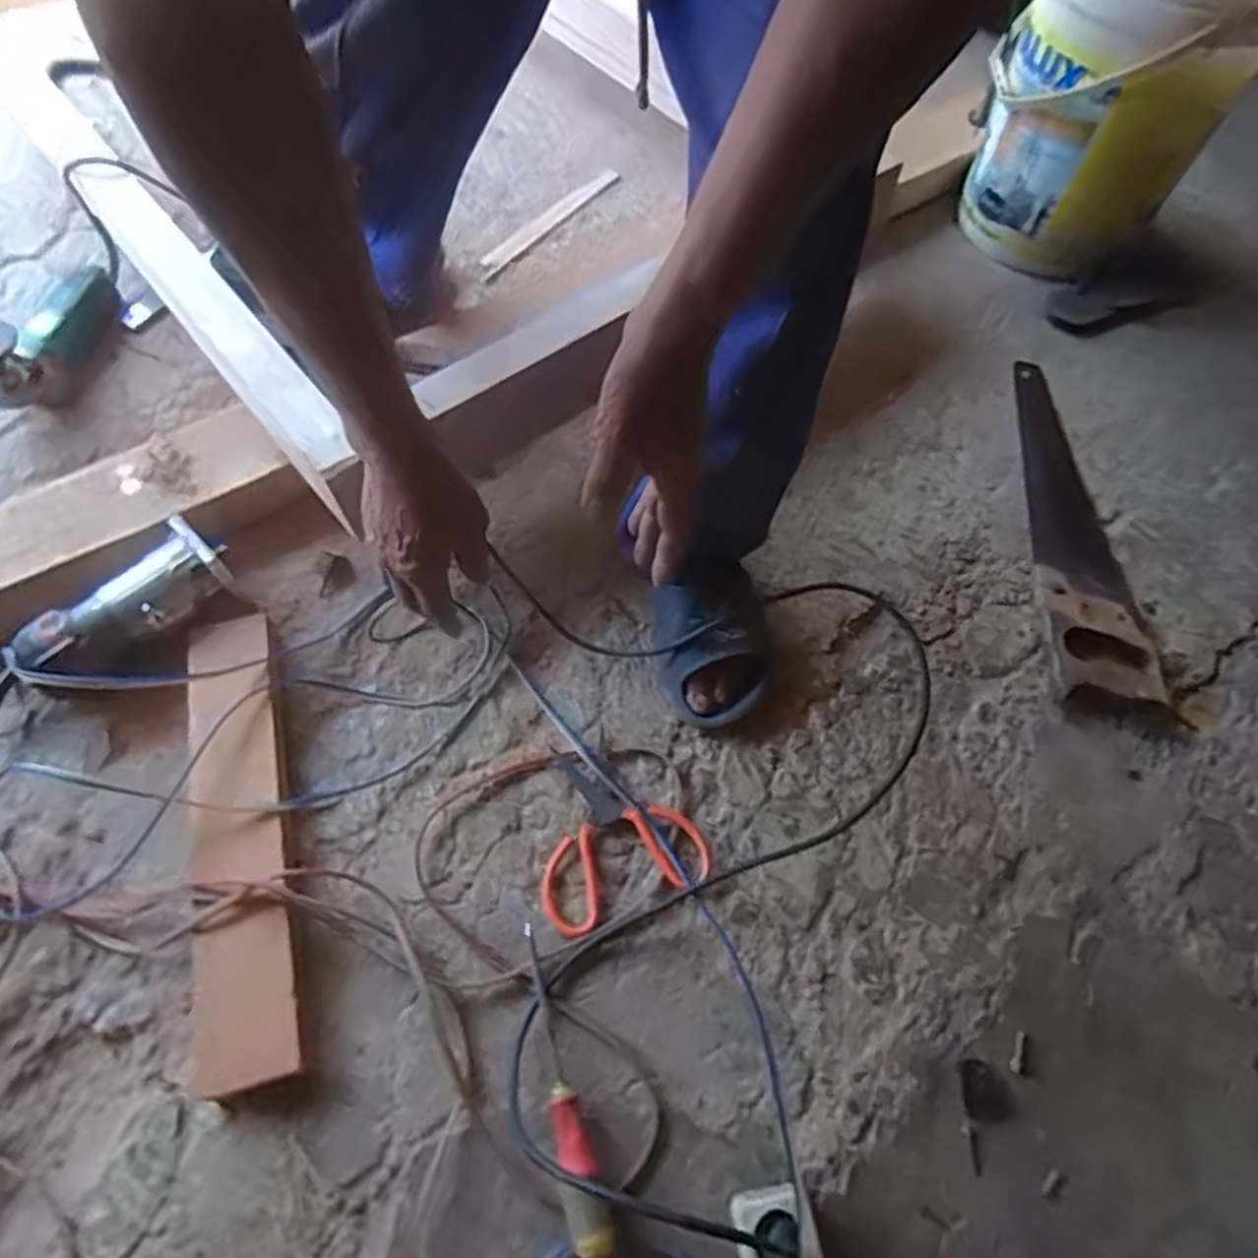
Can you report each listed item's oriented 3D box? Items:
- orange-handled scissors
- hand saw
[{"bbox_3d":[-0.003,0.198,0.718,0.152,0.015,0.170,1,61,-3],"label":"orange-handled scissors"},{"bbox_3d":[0.523,-0.143,0.904,0.113,0.021,0.483,5,61,0],"label":"hand saw"}]

